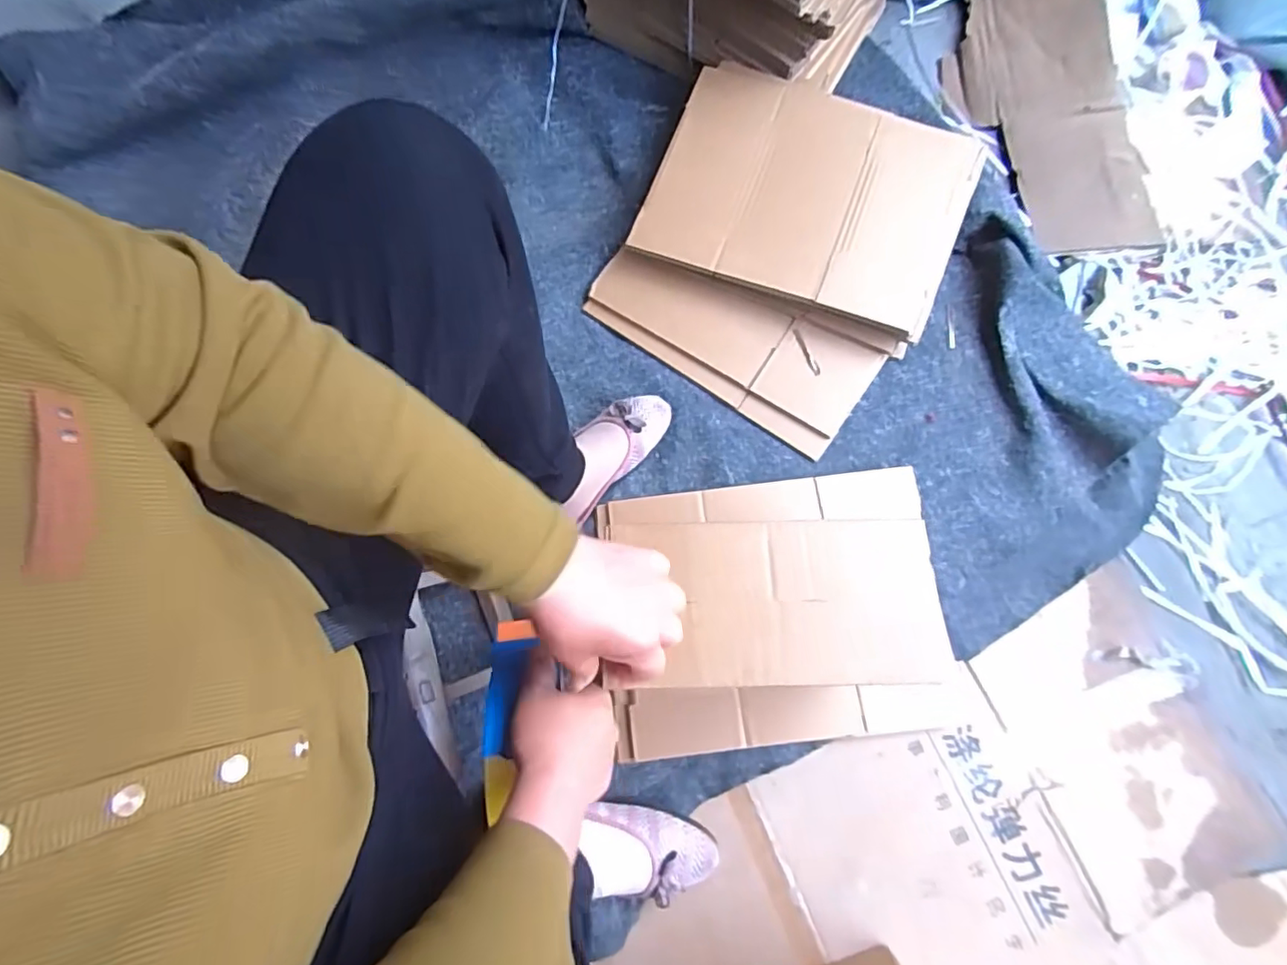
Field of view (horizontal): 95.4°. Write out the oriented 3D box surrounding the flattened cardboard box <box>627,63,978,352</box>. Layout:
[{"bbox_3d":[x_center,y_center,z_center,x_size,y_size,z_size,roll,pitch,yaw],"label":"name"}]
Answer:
[{"bbox_3d":[0.213,-0.383,0.770,0.392,0.033,0.293,21,83,9],"label":"flattened cardboard box"}]

